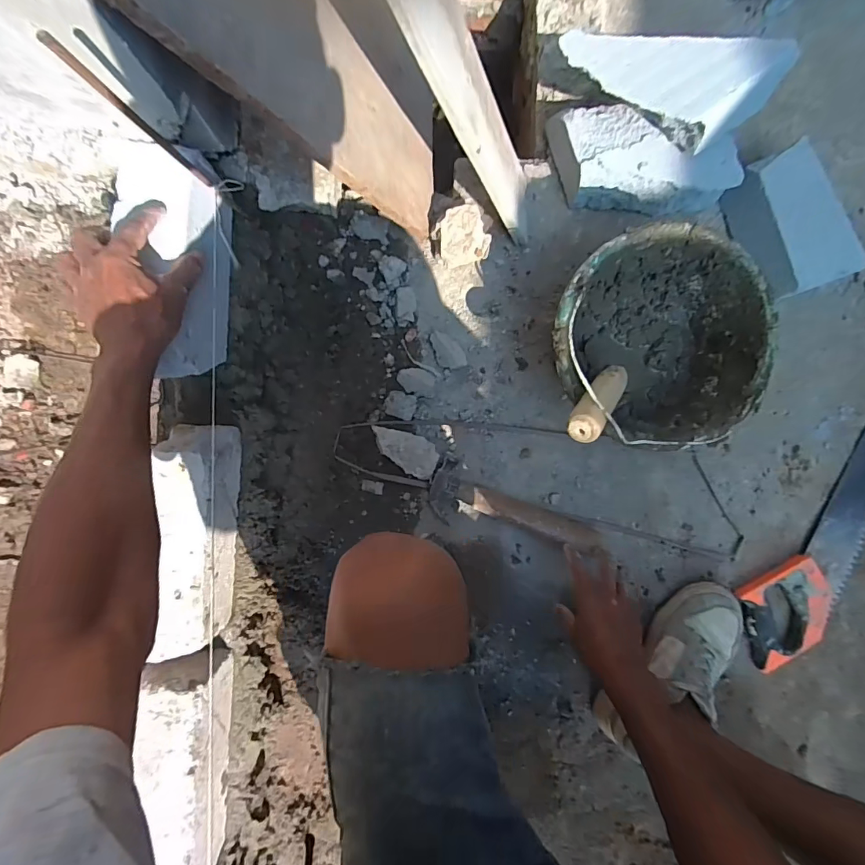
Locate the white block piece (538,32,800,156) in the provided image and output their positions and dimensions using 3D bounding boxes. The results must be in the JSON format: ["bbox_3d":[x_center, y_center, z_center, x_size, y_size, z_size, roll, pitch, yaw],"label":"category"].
[{"bbox_3d":[0.280,-0.415,0.540,0.275,0.068,0.112,10,91,-1],"label":"white block piece"}]

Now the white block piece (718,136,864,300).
[{"bbox_3d":[0.503,-0.286,0.635,0.115,0.078,0.189,-24,92,0],"label":"white block piece"}]

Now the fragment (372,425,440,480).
[{"bbox_3d":[-0.041,0.027,0.656,0.102,0.022,0.053,24,91,-1],"label":"fragment"}]

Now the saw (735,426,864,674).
[{"bbox_3d":[0.630,0.116,0.670,0.127,0.031,0.530,35,90,-1],"label":"saw"}]

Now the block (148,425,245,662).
[{"bbox_3d":[-0.283,0.118,0.531,0.073,0.089,0.247,5,89,0],"label":"block"}]

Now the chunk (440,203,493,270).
[{"bbox_3d":[0.043,-0.275,0.641,0.069,0.048,0.072,-14,89,0],"label":"chunk"}]

